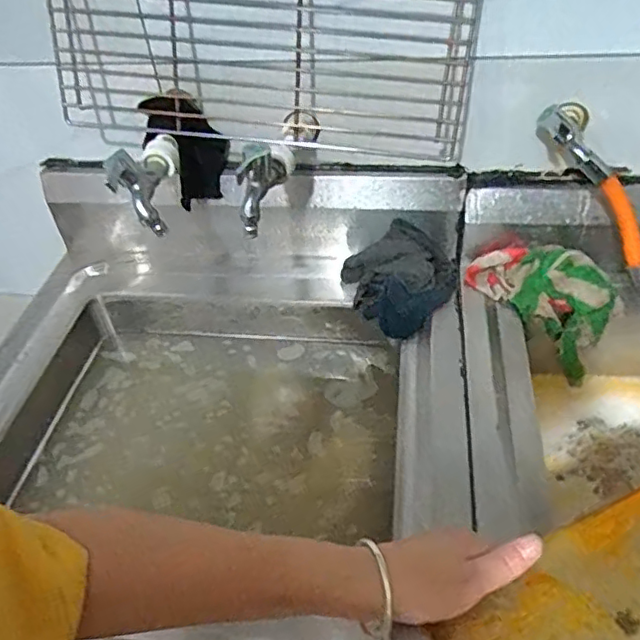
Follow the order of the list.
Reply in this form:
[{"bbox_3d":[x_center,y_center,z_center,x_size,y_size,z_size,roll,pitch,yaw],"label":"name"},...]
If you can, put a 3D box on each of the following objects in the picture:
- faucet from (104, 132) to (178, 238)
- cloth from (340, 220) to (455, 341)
[{"bbox_3d":[-0.196,-0.159,0.671,0.057,0.082,0.140,-3,43,2],"label":"faucet"},{"bbox_3d":[0.116,-0.057,0.826,0.150,0.085,0.131,-11,43,-6],"label":"cloth"}]

